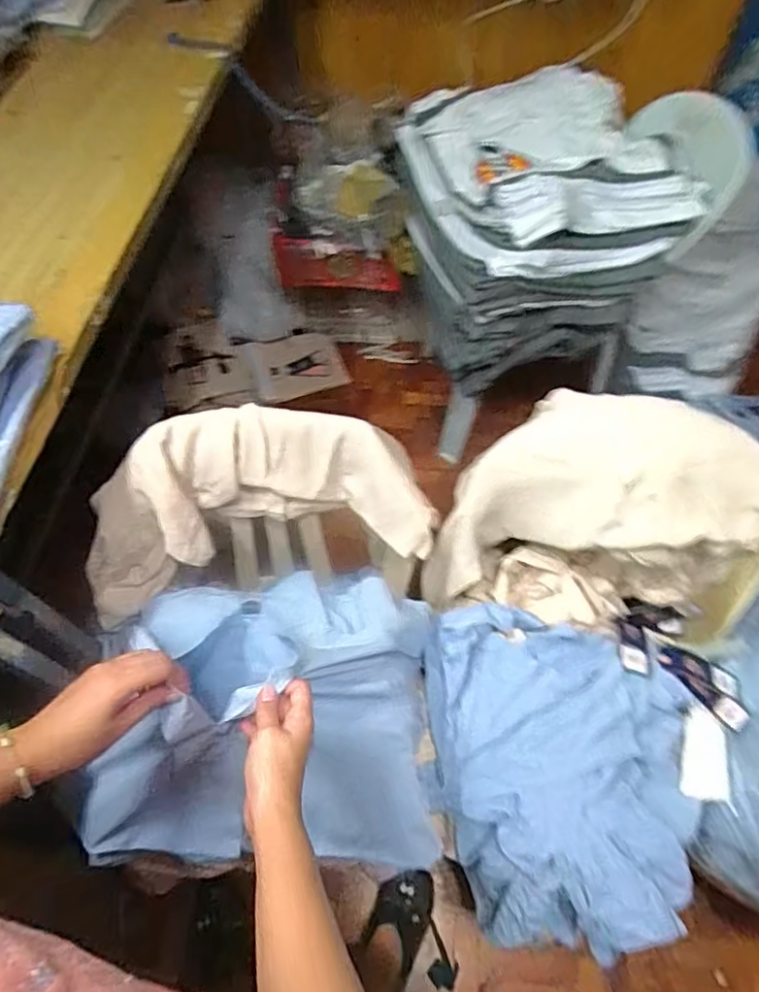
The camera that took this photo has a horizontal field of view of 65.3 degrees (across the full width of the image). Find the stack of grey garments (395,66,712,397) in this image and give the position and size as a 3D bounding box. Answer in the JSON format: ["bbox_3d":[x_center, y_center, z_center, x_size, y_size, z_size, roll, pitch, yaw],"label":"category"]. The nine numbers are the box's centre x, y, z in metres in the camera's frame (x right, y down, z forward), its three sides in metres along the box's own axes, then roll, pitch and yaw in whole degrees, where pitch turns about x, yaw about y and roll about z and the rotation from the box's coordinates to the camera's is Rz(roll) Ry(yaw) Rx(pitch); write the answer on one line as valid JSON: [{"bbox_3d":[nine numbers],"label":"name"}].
[{"bbox_3d":[0.319,-0.613,1.295,0.445,0.381,0.550,-13,60,-7],"label":"stack of grey garments"}]

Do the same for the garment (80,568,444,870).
[{"bbox_3d":[-0.128,0.211,0.653,0.367,0.242,0.326,0,59,1],"label":"garment"}]

